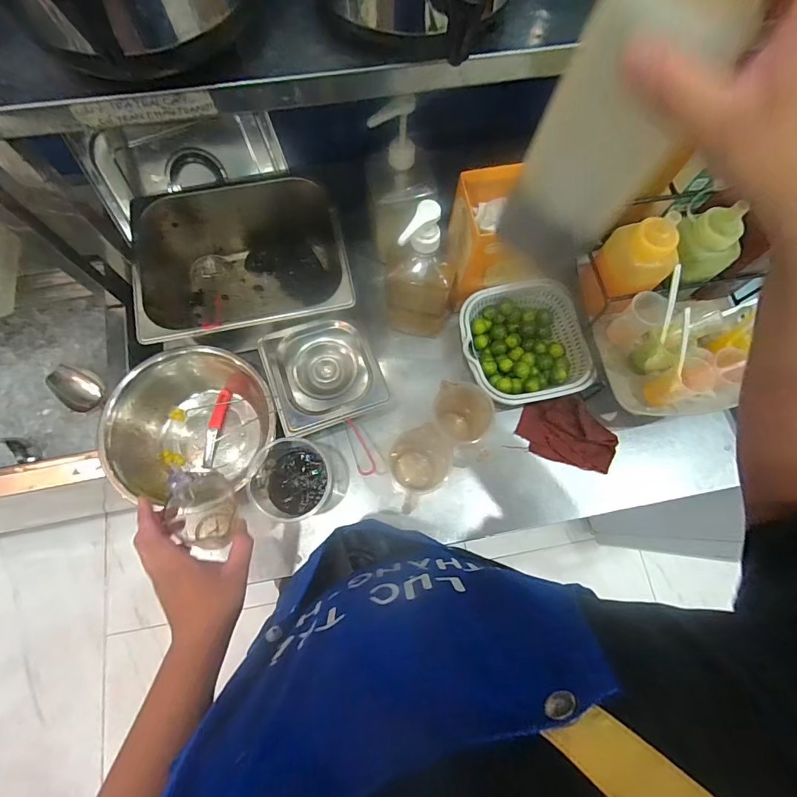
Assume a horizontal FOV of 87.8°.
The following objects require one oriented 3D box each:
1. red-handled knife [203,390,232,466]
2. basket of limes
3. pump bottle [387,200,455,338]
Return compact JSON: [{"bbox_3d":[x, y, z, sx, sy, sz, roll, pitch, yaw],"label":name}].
[{"bbox_3d":[-0.314,0.051,0.707,0.020,0.018,0.130,10,73,1],"label":"red-handled knife"},{"bbox_3d":[0.210,-0.091,0.723,0.198,0.084,0.197,-9,74,-4],"label":"basket of limes"},{"bbox_3d":[0.042,-0.212,0.666,0.115,0.251,0.123,3,73,-1],"label":"pump bottle"}]

